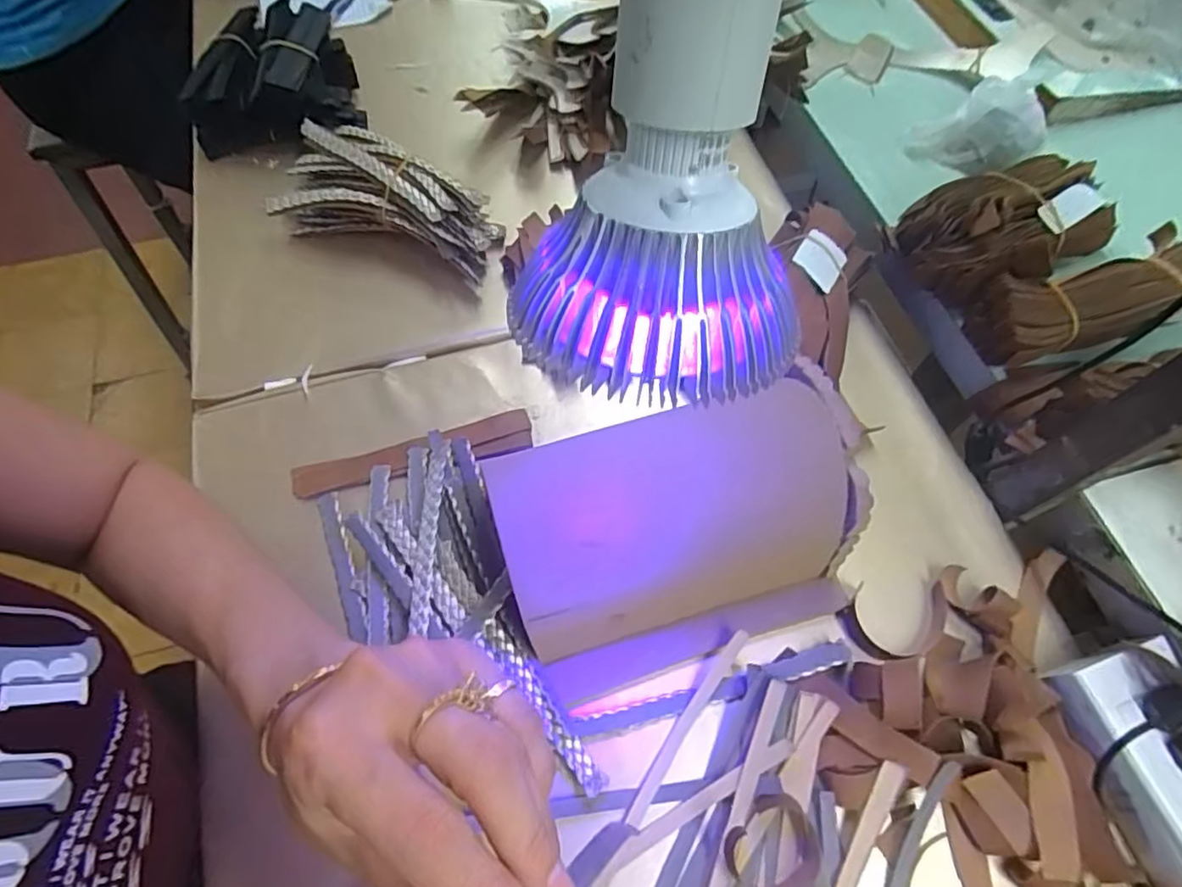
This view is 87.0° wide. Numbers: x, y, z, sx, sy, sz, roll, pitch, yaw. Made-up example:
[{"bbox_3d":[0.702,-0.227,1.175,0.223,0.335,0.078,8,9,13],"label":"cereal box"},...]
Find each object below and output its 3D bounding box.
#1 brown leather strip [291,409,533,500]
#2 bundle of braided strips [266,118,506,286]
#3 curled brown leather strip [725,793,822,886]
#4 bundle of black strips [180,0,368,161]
[{"bbox_3d":[-0.125,0.009,0.444,0.167,0.008,0.029,-14,65,-10],"label":"brown leather strip"},{"bbox_3d":[-0.168,-0.215,0.536,0.187,0.064,0.100,16,64,8],"label":"bundle of braided strips"},{"bbox_3d":[0.099,0.216,0.331,0.050,0.015,0.043,-40,69,-19],"label":"curled brown leather strip"},{"bbox_3d":[-0.303,-0.349,0.595,0.150,0.059,0.159,-8,63,-4],"label":"bundle of black strips"}]

